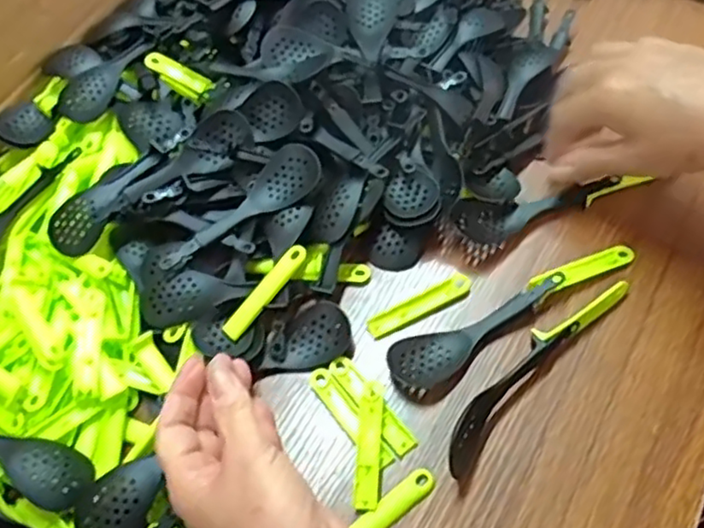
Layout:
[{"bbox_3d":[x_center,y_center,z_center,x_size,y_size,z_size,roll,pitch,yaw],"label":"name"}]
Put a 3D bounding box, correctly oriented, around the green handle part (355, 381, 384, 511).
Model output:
[{"bbox_3d":[0.011,0.109,0.400,0.014,0.010,0.080,2,60,5],"label":"green handle part"}]

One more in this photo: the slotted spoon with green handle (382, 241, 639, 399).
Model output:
[{"bbox_3d":[0.107,0.030,0.438,0.185,0.019,0.037,-29,62,-13],"label":"slotted spoon with green handle"}]

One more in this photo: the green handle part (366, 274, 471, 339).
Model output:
[{"bbox_3d":[0.047,0.028,0.451,0.078,0.005,0.015,-24,61,-10],"label":"green handle part"}]

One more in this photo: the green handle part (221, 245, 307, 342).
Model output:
[{"bbox_3d":[-0.058,0.019,0.441,0.015,0.011,0.076,38,84,22],"label":"green handle part"}]

